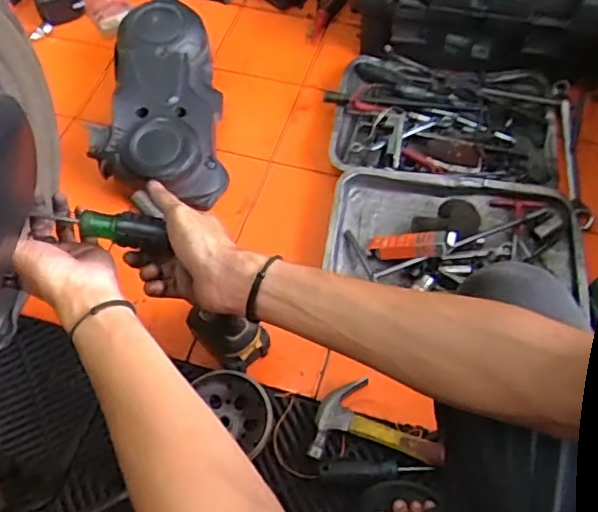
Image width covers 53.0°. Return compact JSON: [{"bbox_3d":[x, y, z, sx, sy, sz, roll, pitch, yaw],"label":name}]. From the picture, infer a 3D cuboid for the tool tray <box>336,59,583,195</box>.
[{"bbox_3d":[0.270,-0.236,1.075,0.417,0.065,0.267,10,60,7],"label":"tool tray"}]

